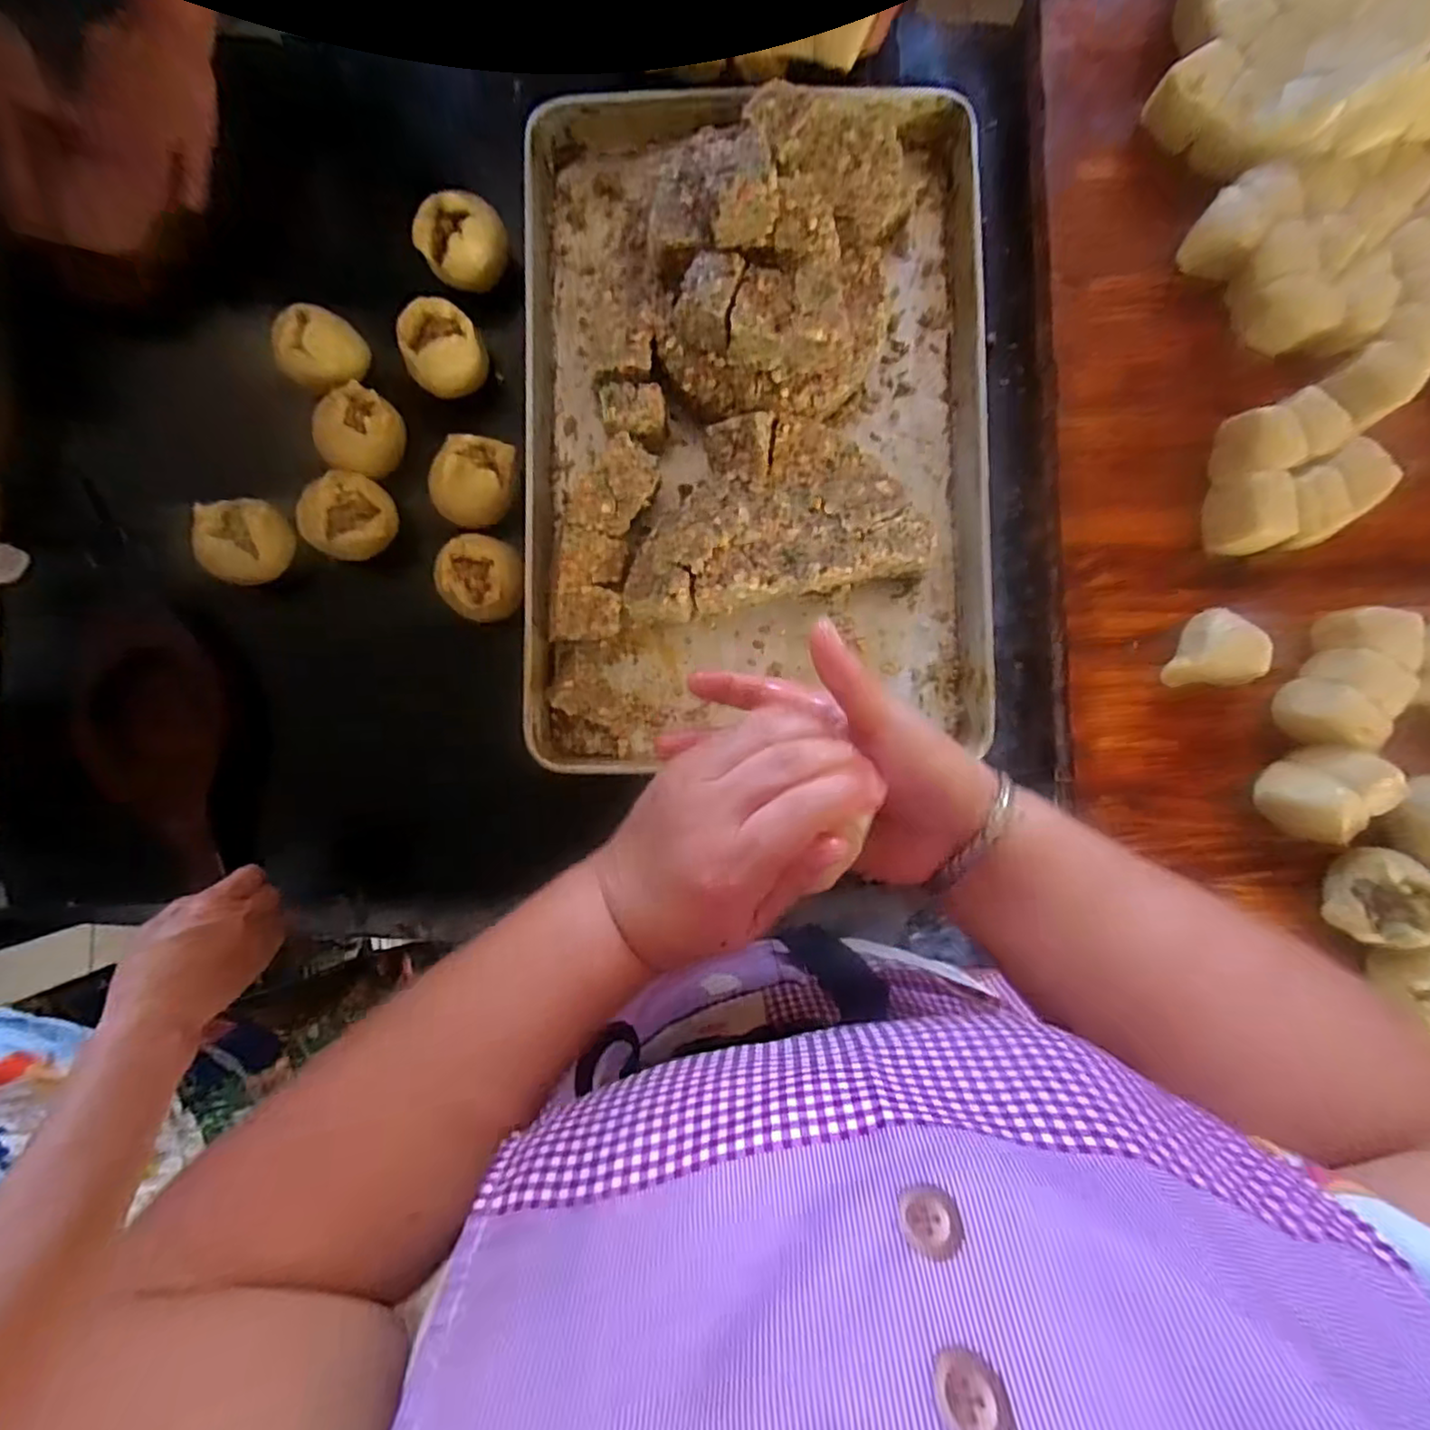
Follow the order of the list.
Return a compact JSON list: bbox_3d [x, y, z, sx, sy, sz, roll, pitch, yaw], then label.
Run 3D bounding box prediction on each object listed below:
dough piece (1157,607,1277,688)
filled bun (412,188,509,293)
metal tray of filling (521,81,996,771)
[{"bbox_3d":[0.414,-0.053,0.542,0.067,0.044,0.066,-16,85,-5],"label":"dough piece"},{"bbox_3d":[-0.233,-0.436,0.601,0.079,0.051,0.060,-21,85,-5],"label":"filled bun"},{"bbox_3d":[0.036,-0.262,0.565,0.402,0.129,0.609,-1,84,-3],"label":"metal tray of filling"}]

